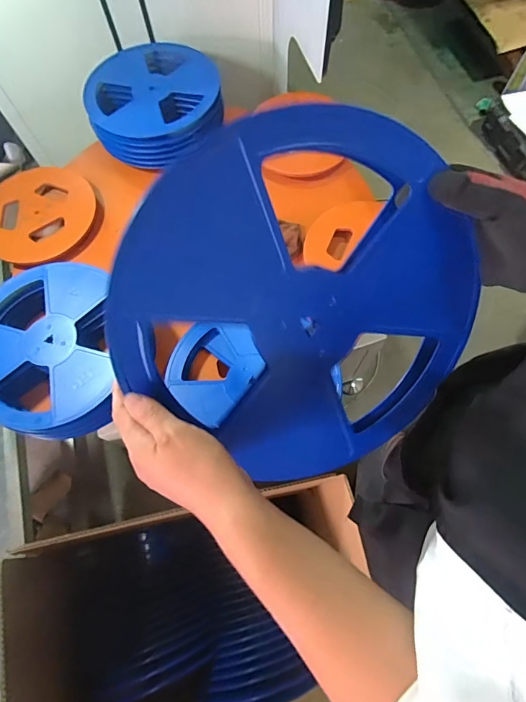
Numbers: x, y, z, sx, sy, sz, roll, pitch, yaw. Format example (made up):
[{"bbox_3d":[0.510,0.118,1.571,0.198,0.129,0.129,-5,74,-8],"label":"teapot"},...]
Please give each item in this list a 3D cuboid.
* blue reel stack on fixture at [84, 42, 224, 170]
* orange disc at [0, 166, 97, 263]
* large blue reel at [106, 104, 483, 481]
[{"bbox_3d":[-0.251,-0.616,0.982,0.312,0.103,0.315,5,70,3],"label":"blue reel stack on fixture"},{"bbox_3d":[-0.529,-0.320,0.950,0.230,0.048,0.264,21,71,9],"label":"orange disc"},{"bbox_3d":[0.042,-0.032,0.345,0.284,0.018,0.301,-5,115,-10],"label":"large blue reel"}]

